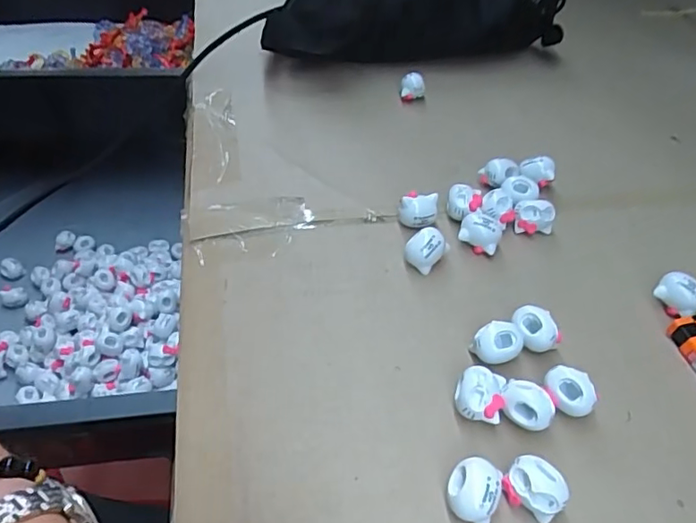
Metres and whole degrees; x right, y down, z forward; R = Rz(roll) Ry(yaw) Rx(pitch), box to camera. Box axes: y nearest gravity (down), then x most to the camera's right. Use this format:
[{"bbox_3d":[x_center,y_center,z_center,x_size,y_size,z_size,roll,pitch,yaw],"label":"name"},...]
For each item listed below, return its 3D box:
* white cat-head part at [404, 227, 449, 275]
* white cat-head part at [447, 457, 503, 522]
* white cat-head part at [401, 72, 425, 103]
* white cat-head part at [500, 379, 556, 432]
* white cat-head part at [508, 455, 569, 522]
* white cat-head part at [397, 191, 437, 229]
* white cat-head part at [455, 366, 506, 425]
[{"bbox_3d":[0.047,-0.008,0.336,0.022,0.015,0.026,43,97,8],"label":"white cat-head part"},{"bbox_3d":[0.055,0.100,0.243,0.021,0.021,0.023,2,47,-2],"label":"white cat-head part"},{"bbox_3d":[0.057,-0.151,0.480,0.020,0.021,0.017,9,47,4],"label":"white cat-head part"},{"bbox_3d":[0.087,0.071,0.271,0.025,0.017,0.018,23,50,16],"label":"white cat-head part"},{"bbox_3d":[0.084,0.100,0.245,0.025,0.020,0.019,37,55,26],"label":"white cat-head part"},{"bbox_3d":[0.045,-0.032,0.362,0.024,0.022,0.018,13,48,8],"label":"white cat-head part"},{"bbox_3d":[0.065,0.067,0.275,0.023,0.020,0.023,2,47,-2],"label":"white cat-head part"}]

